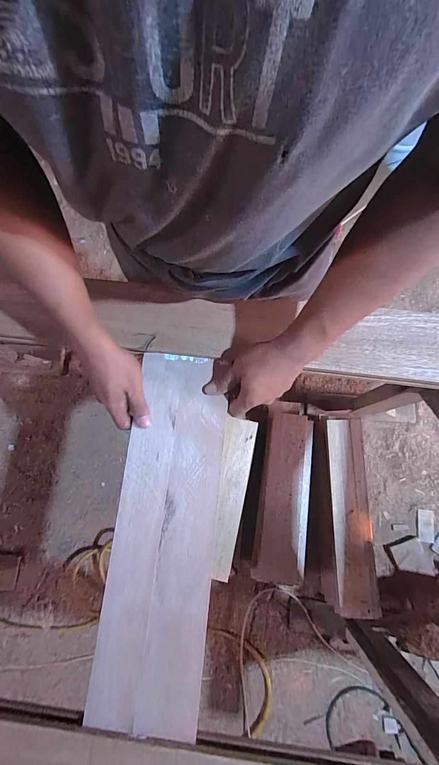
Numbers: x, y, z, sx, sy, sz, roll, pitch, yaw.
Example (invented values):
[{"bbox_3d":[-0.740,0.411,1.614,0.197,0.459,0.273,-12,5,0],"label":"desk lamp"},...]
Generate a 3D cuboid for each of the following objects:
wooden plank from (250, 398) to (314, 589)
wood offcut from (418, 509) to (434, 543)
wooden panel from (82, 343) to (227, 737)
[{"bbox_3d":[0.214,0.344,1.053,0.159,0.080,0.534,7,77,3],"label":"wooden plank"},{"bbox_3d":[0.719,0.499,1.133,0.049,0.017,0.106,13,72,7],"label":"wood offcut"},{"bbox_3d":[-0.073,0.183,0.440,0.135,0.010,0.455,4,74,4],"label":"wooden panel"}]

